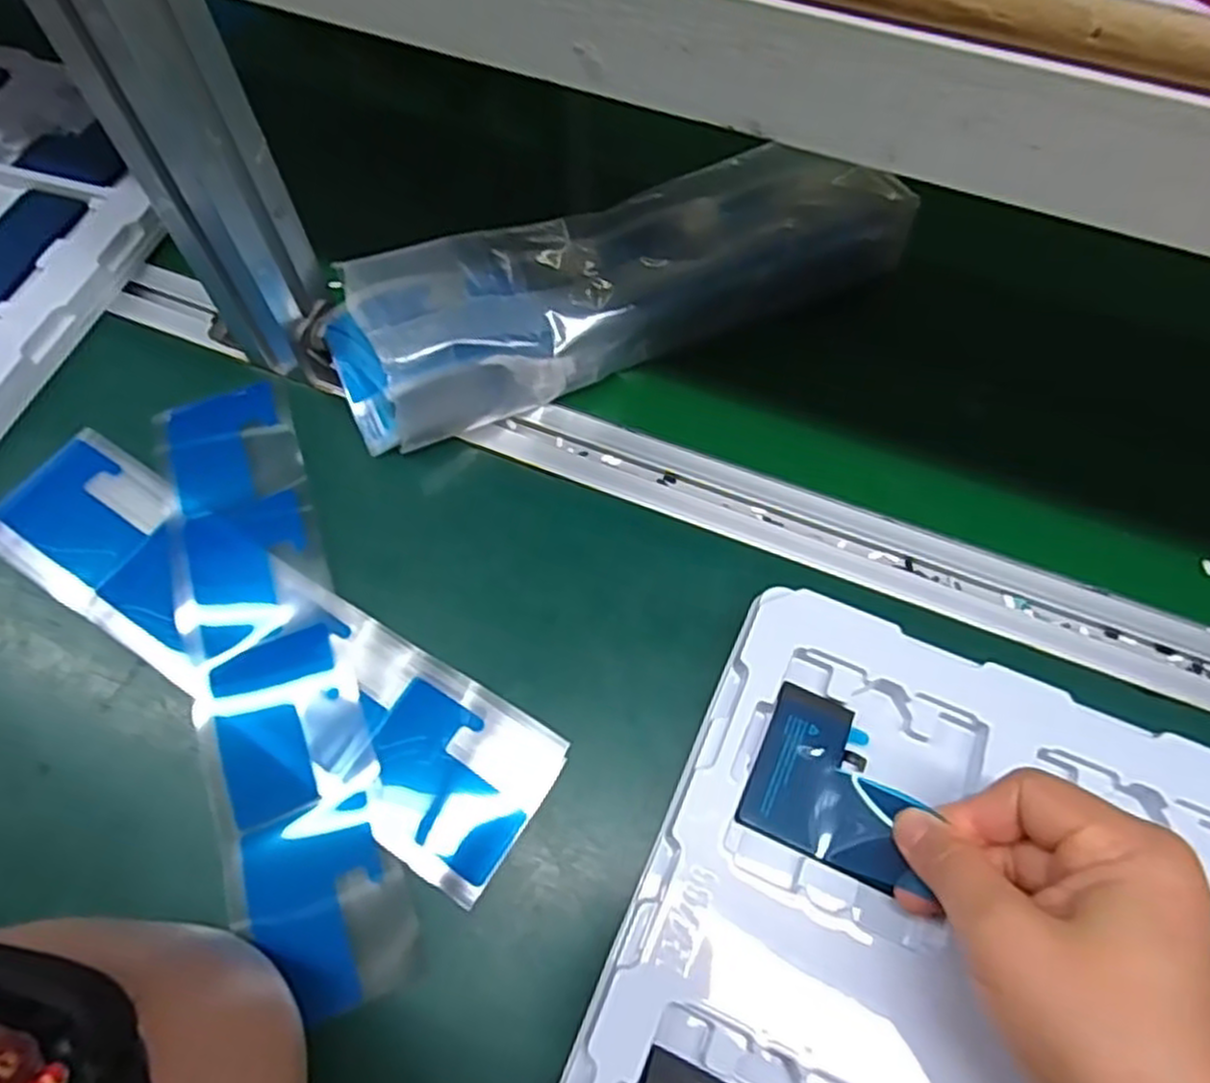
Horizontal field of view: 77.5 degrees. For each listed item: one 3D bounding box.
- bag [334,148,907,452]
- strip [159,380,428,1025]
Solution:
[{"bbox_3d":[0.011,-0.143,0.405,0.317,0.050,0.097,-20,63,-11],"label":"bag"},{"bbox_3d":[-0.150,0.047,0.335,0.063,0.009,0.289,-20,66,-9],"label":"strip"}]

